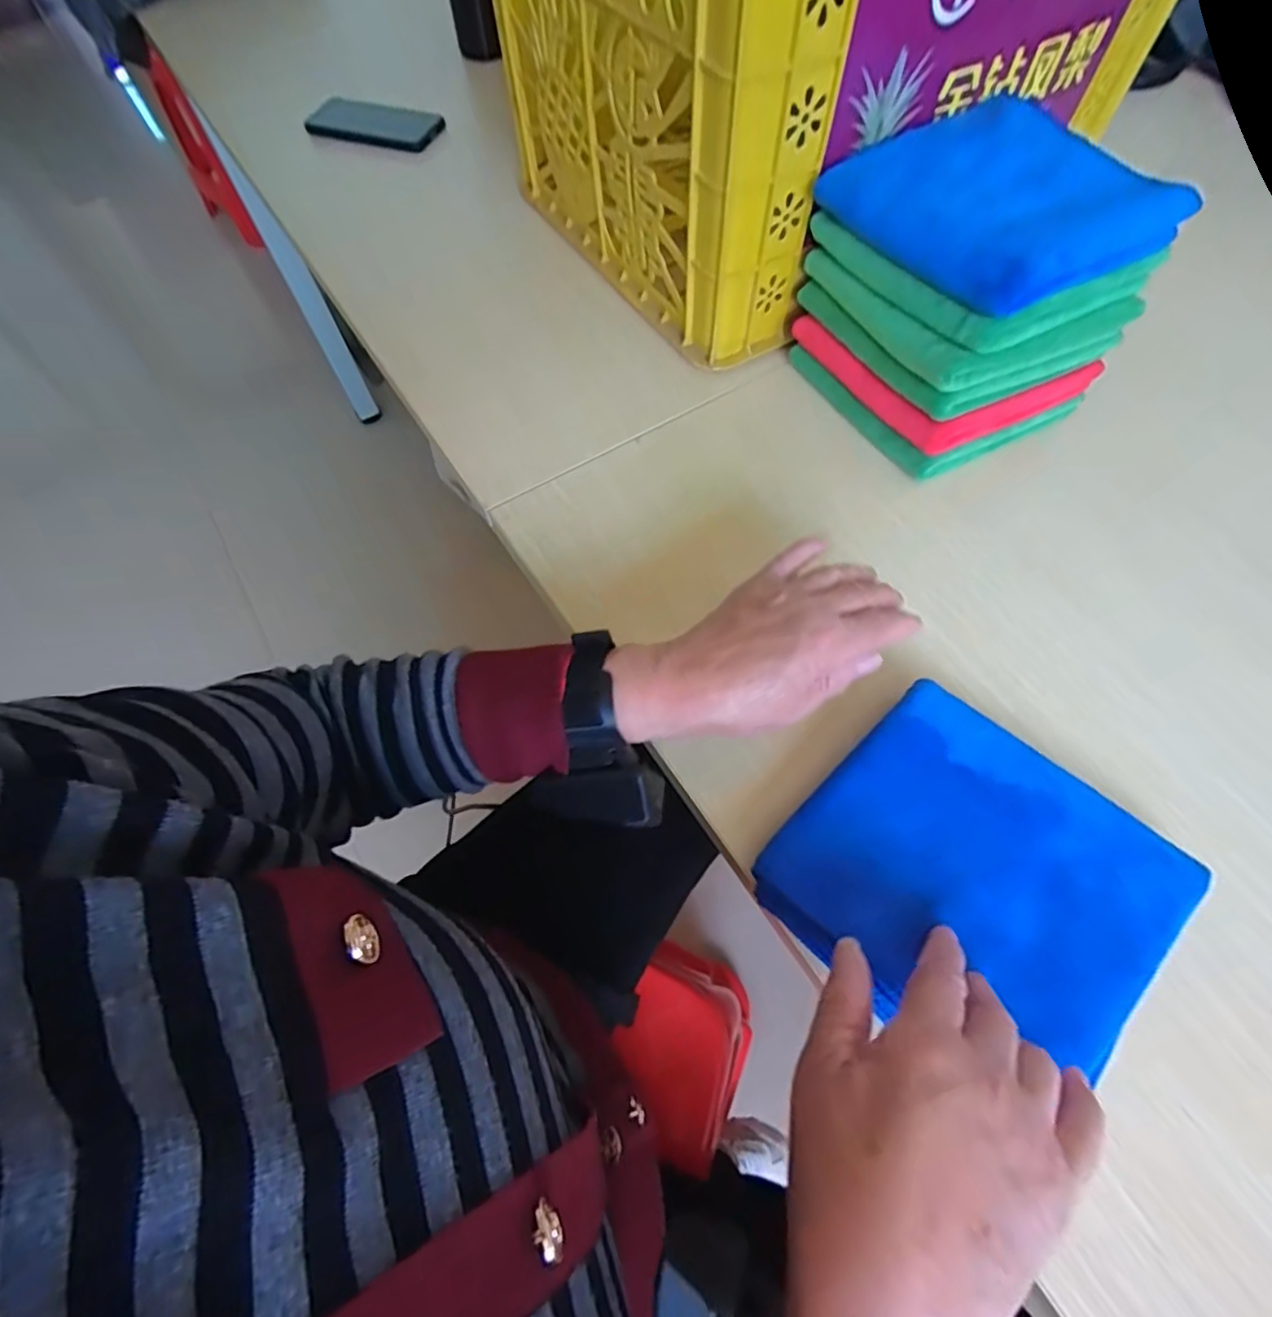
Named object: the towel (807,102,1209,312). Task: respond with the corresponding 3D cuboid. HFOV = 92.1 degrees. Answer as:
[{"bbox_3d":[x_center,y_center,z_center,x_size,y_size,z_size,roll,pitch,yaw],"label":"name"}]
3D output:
[{"bbox_3d":[0.242,-0.307,0.408,0.169,0.034,0.182,-24,64,-10],"label":"towel"}]

